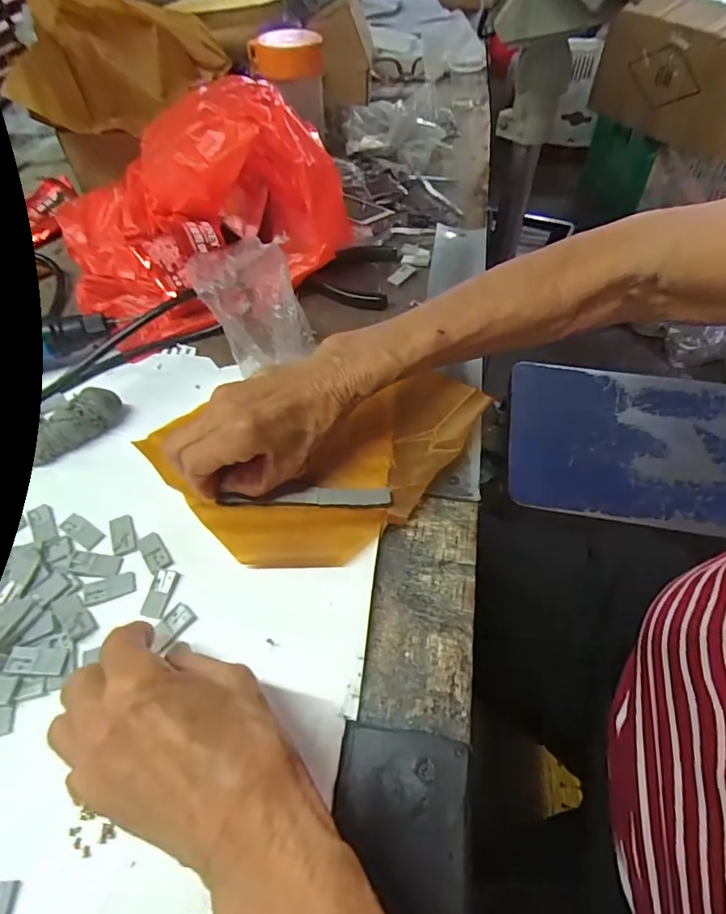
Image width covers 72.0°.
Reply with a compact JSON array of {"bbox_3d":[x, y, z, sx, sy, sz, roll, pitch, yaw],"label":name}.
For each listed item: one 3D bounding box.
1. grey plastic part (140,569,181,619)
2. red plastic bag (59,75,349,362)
[{"bbox_3d":[-0.119,0.079,0.292,0.015,0.004,0.028,8,54,8],"label":"grey plastic part"},{"bbox_3d":[-0.150,-0.234,0.451,0.241,0.122,0.199,-21,55,-13],"label":"red plastic bag"}]

